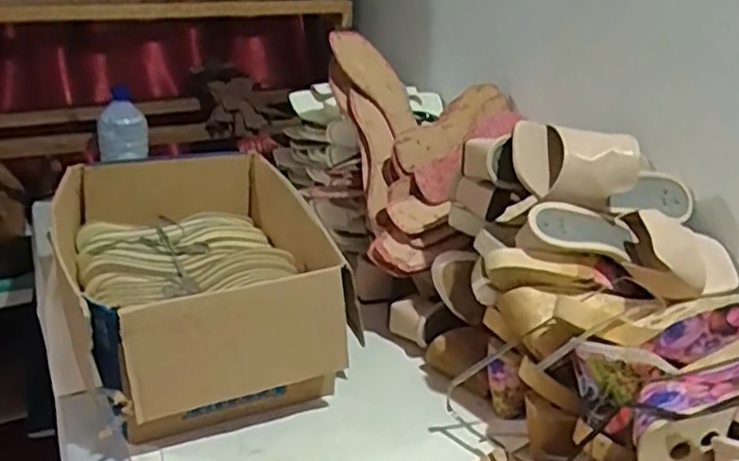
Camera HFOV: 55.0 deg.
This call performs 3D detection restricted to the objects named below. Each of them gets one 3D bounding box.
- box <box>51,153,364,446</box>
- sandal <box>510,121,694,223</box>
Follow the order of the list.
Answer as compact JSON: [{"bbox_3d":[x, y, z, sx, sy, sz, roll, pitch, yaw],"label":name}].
[{"bbox_3d":[-0.212,0.056,0.903,0.299,0.202,0.378,-10,31,-26],"label":"box"},{"bbox_3d":[0.263,-0.058,0.769,0.239,0.091,0.070,16,24,-18],"label":"sandal"}]

